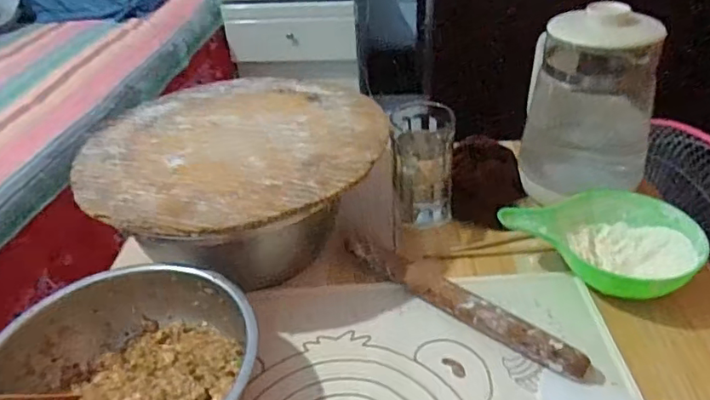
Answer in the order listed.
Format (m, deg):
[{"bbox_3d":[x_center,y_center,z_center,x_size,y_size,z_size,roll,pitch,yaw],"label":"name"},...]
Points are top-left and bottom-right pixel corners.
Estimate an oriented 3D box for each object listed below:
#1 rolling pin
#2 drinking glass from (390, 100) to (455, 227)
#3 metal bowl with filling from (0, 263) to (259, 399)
[{"bbox_3d":[0.104,0.105,0.567,0.270,0.028,0.030,28,46,34],"label":"rolling pin"},{"bbox_3d":[0.083,-0.035,0.668,0.073,0.148,0.079,0,37,4],"label":"drinking glass"},{"bbox_3d":[-0.200,0.159,0.474,0.223,0.081,0.217,-1,37,1],"label":"metal bowl with filling"}]

